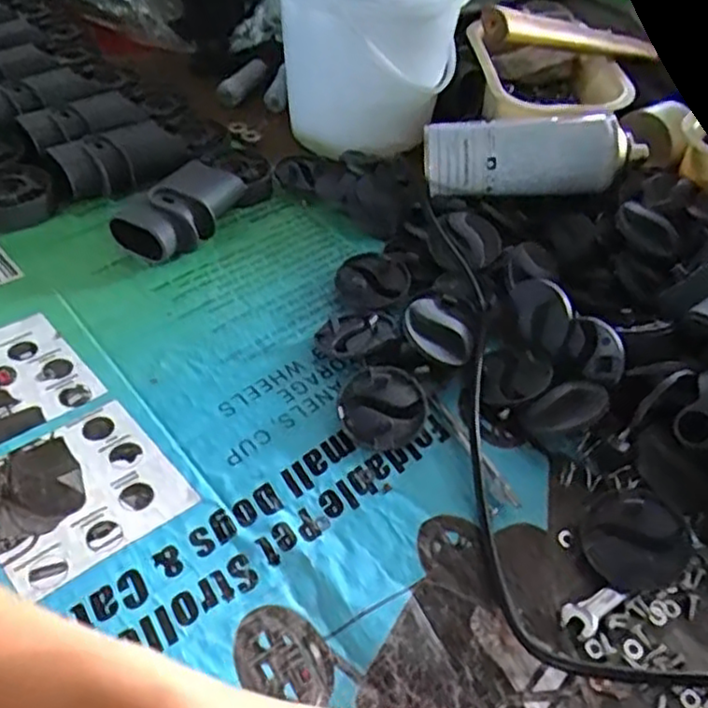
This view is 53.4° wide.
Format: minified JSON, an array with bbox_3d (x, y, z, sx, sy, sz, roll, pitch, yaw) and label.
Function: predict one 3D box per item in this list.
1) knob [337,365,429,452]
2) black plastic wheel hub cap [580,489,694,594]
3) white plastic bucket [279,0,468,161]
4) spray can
[{"bbox_3d":[0.018,0.034,0.455,0.055,0.013,0.055,-1,64,1],"label":"knob"},{"bbox_3d":[0.159,0.104,0.398,0.055,0.015,0.055,-10,56,15],"label":"black plastic wheel hub cap"},{"bbox_3d":[0.013,-0.304,0.671,0.169,0.176,0.204,4,47,-1],"label":"white plastic bucket"},{"bbox_3d":[0.152,-0.168,0.596,0.182,0.057,0.053,-1,47,-6],"label":"spray can"}]

